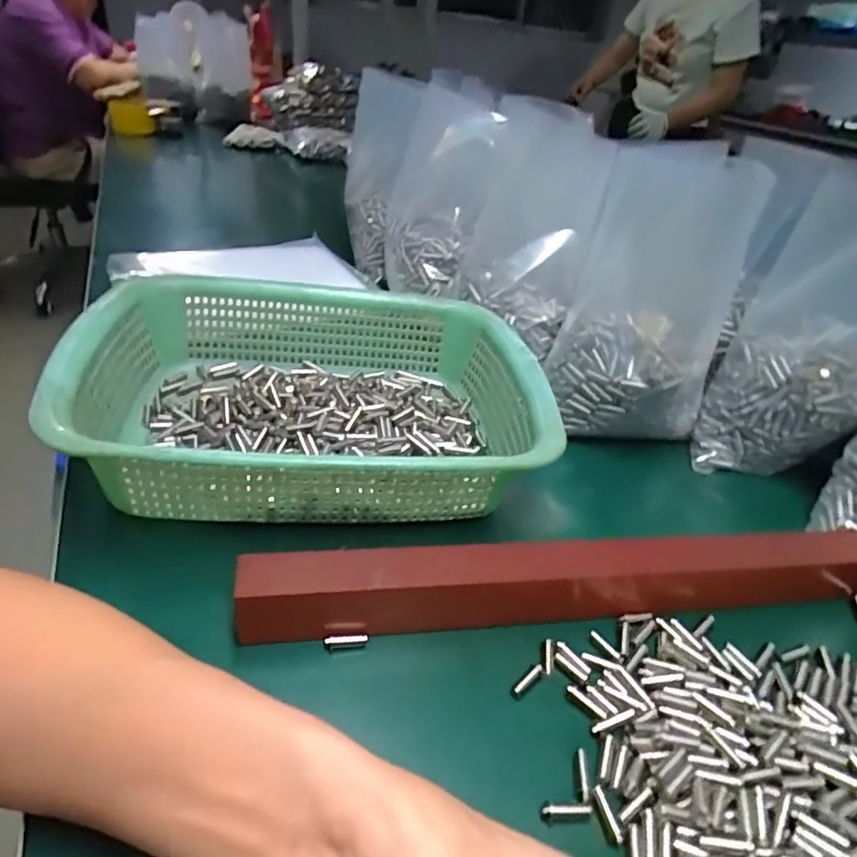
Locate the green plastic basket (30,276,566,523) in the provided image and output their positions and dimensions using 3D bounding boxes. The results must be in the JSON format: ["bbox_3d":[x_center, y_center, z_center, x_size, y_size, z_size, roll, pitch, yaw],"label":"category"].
[{"bbox_3d":[-0.071,-0.024,0.391,0.289,0.074,0.220,0,36,-11],"label":"green plastic basket"}]

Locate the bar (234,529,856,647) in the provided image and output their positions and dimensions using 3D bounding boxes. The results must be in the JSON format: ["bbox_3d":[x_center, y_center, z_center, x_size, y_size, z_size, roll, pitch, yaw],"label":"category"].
[{"bbox_3d":[0.097,0.083,0.314,0.383,0.035,0.032,-1,36,-12],"label":"bar"}]

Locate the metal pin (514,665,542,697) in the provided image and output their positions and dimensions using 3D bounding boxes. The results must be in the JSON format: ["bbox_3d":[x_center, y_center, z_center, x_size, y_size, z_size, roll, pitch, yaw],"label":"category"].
[{"bbox_3d":[0.050,0.126,0.281,0.020,0.005,0.005,-26,47,-38],"label":"metal pin"}]

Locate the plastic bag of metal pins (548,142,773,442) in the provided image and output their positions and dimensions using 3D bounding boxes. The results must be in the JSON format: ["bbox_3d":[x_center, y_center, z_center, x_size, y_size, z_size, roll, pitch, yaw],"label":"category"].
[{"bbox_3d":[0.178,-0.100,0.450,0.123,0.194,0.126,18,36,14],"label":"plastic bag of metal pins"}]

